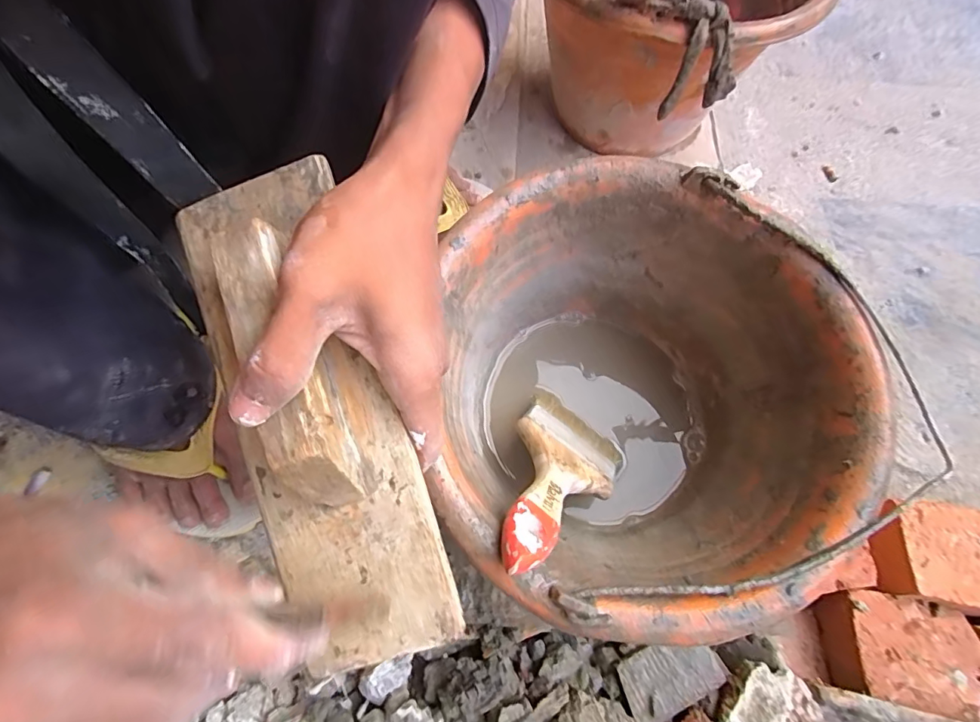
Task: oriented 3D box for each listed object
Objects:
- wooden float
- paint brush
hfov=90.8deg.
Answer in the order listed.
[{"bbox_3d":[-0.077,0.020,0.193,0.073,0.027,0.207,-19,85,6],"label":"wooden float"},{"bbox_3d":[0.039,0.069,0.283,0.071,0.173,0.019,28,110,10],"label":"paint brush"}]

